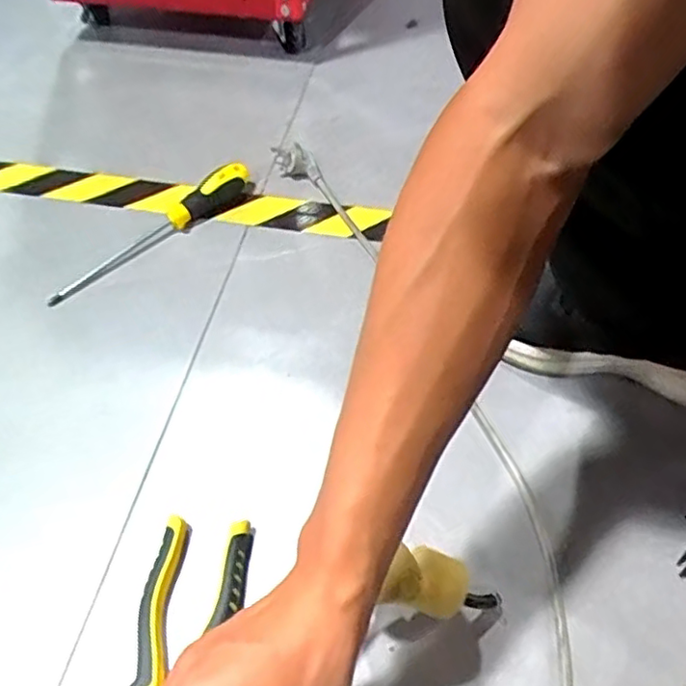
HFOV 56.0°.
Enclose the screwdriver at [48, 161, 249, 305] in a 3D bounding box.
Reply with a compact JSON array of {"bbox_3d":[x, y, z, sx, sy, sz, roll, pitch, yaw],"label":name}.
[{"bbox_3d":[-0.202,-0.122,0.675,0.241,0.040,0.027,-37,61,-25],"label":"screwdriver"}]

